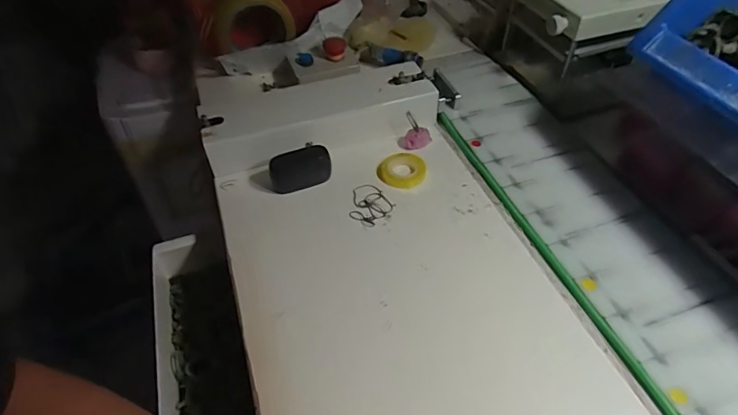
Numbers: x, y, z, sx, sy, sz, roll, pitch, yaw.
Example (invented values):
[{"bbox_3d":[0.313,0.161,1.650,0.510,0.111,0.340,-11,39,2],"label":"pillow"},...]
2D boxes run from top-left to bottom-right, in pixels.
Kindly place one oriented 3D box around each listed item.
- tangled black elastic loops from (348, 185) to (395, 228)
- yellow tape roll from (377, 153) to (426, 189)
[{"bbox_3d":[-0.002,-0.002,0.459,0.042,0.007,0.045,-1,48,1],"label":"tangled black elastic loops"},{"bbox_3d":[0.035,-0.039,0.482,0.048,0.010,0.041,8,49,10],"label":"yellow tape roll"}]

